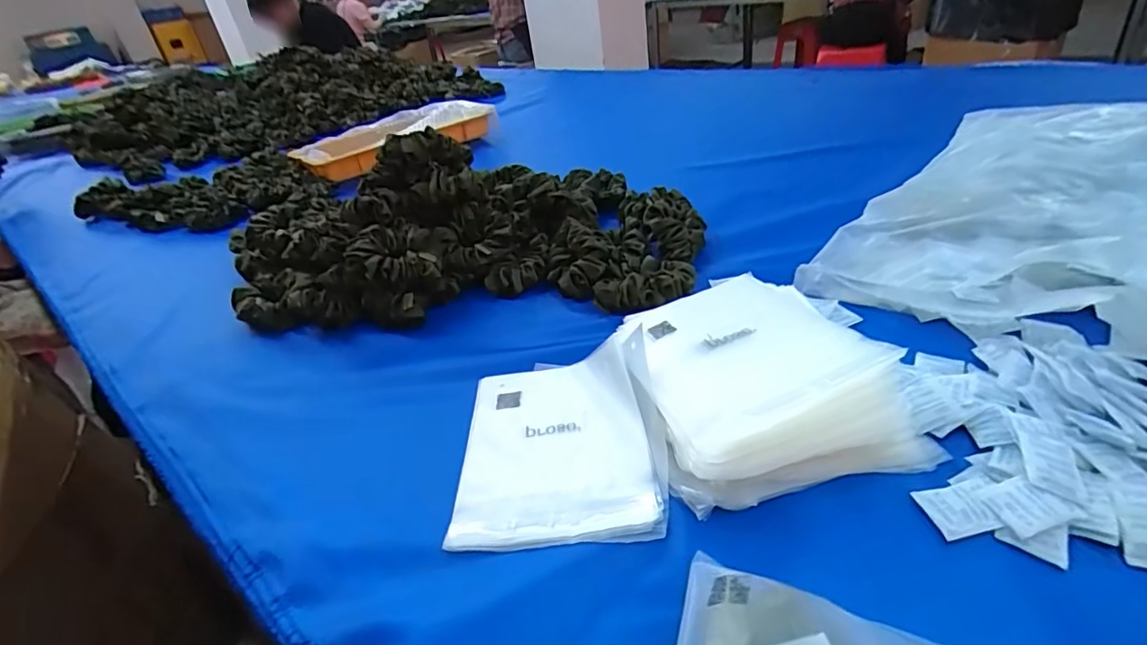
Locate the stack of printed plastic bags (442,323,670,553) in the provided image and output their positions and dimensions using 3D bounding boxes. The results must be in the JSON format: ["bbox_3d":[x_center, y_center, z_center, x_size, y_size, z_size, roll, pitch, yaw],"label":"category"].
[{"bbox_3d":[-0.011,0.081,0.419,0.150,0.029,0.183,-11,32,7],"label":"stack of printed plastic bags"}]

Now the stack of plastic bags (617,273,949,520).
[{"bbox_3d":[0.133,0.030,0.433,0.173,0.043,0.221,-15,34,-7],"label":"stack of plastic bags"}]

